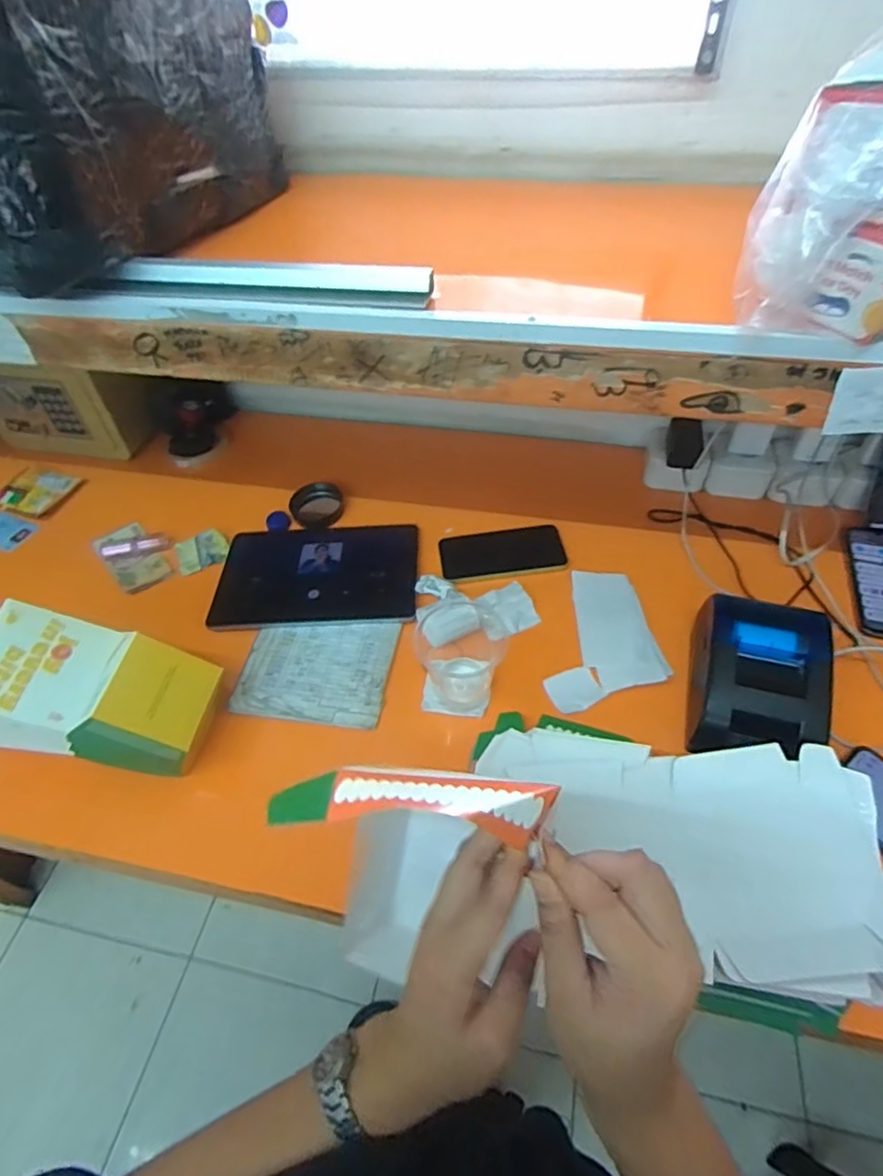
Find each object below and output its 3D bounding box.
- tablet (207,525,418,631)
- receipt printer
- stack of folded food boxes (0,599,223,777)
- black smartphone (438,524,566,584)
[{"bbox_3d":[-0.158,-0.019,0.762,0.250,0.006,0.162,-2,51,2],"label":"tablet"},{"bbox_3d":[0.304,0.092,0.585,0.118,0.081,0.152,9,52,11],"label":"receipt printer"},{"bbox_3d":[-0.348,0.110,0.594,0.224,0.124,0.126,7,52,10],"label":"stack of folded food boxes"},{"bbox_3d":[0.078,-0.045,0.773,0.156,0.007,0.079,-9,51,-4],"label":"black smartphone"}]

